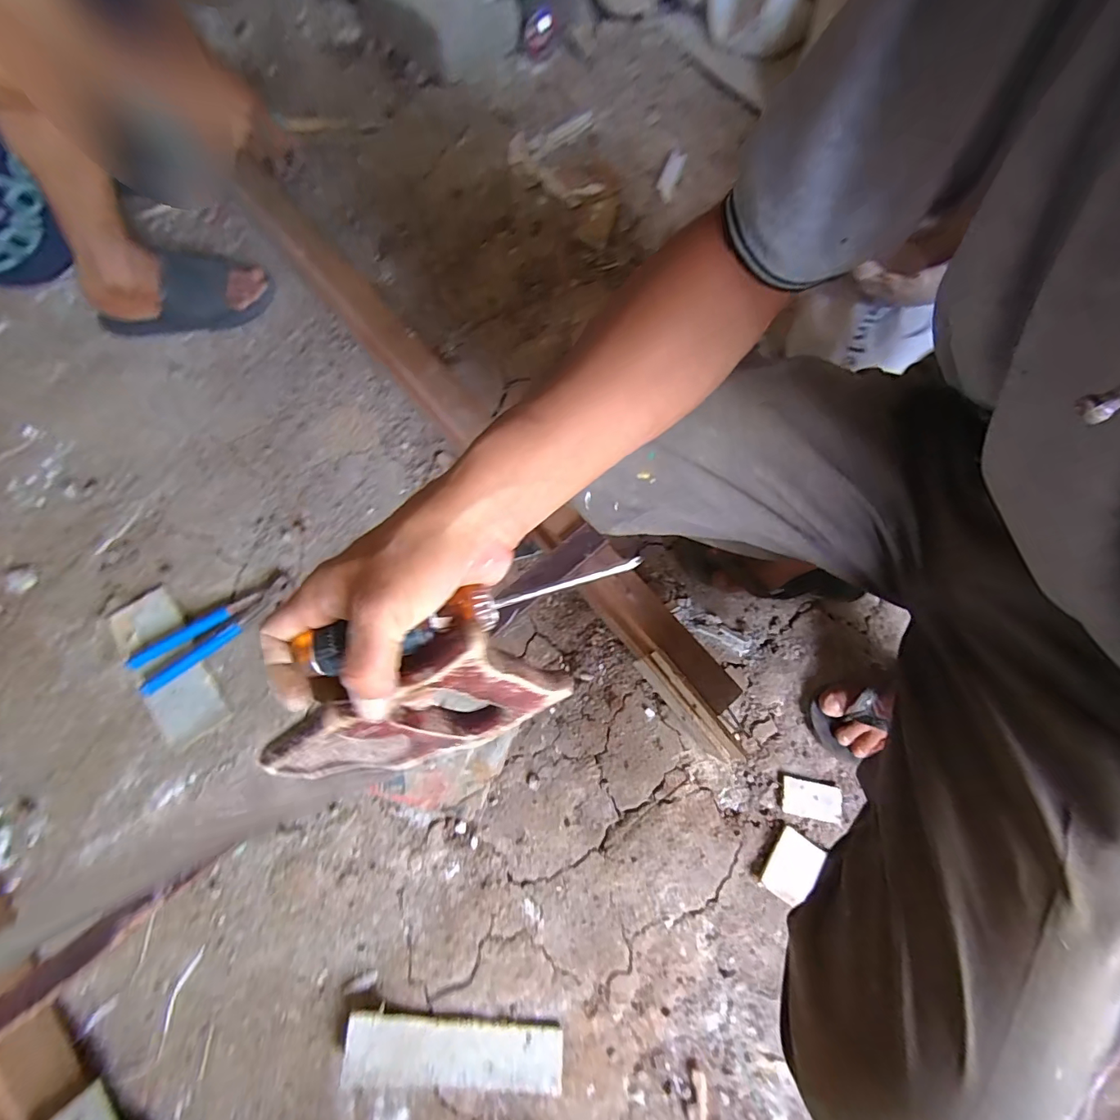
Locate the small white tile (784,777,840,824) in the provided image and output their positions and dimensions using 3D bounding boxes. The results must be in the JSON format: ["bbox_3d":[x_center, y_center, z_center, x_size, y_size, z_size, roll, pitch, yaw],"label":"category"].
[{"bbox_3d":[0.326,0.310,0.620,0.074,0.008,0.043,12,76,3],"label":"small white tile"}]

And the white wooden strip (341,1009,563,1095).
[{"bbox_3d":[-0.120,0.565,0.548,0.243,0.013,0.069,5,71,-3],"label":"white wooden strip"}]

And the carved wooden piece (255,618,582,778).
[{"bbox_3d":[-0.079,0.089,0.281,0.140,0.105,0.025,-32,46,7],"label":"carved wooden piece"}]

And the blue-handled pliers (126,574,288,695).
[{"bbox_3d":[-0.480,0.095,0.669,0.215,0.035,0.055,-38,79,-9],"label":"blue-handled pliers"}]

